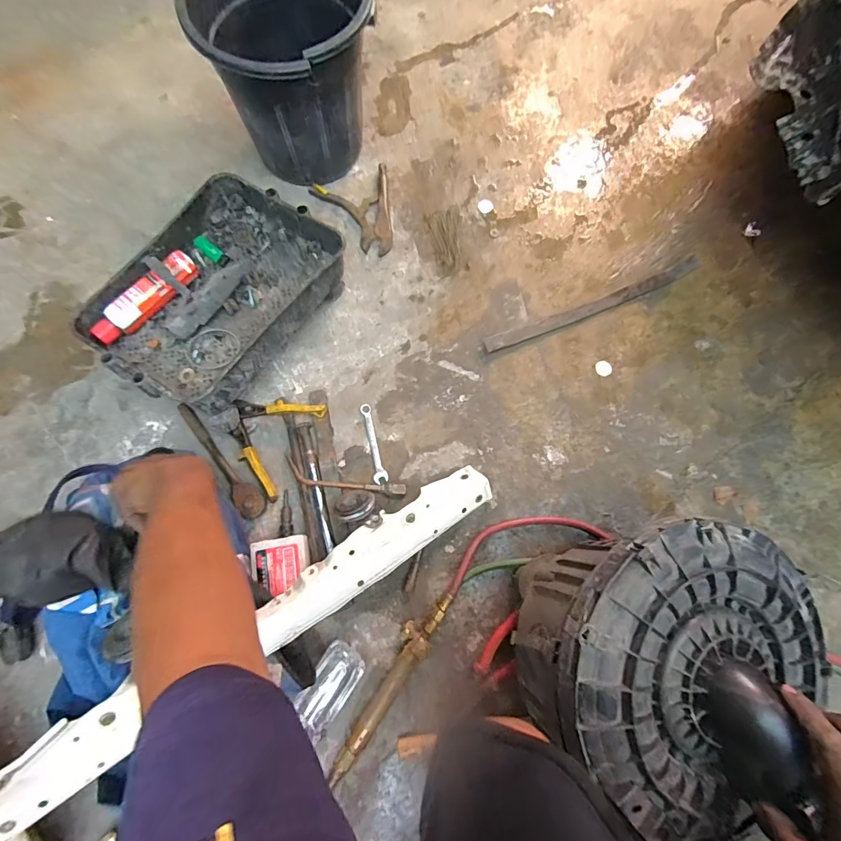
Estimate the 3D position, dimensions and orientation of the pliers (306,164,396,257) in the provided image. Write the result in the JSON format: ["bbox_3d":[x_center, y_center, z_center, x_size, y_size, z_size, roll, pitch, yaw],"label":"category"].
[{"bbox_3d":[-0.137,-0.430,0.894,0.155,0.013,0.205,-9,76,-2],"label":"pliers"}]

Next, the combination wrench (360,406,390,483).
[{"bbox_3d":[-0.083,0.040,0.766,0.023,0.007,0.142,-14,77,-3],"label":"combination wrench"}]

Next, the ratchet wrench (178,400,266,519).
[{"bbox_3d":[-0.335,0.062,0.733,0.042,0.025,0.235,-36,79,-8],"label":"ratchet wrench"}]

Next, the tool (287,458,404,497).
[{"bbox_3d":[-0.130,0.104,0.736,0.211,0.032,0.040,13,77,3],"label":"tool"}]

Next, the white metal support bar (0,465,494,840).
[{"bbox_3d":[-0.188,0.270,0.618,0.725,0.062,0.081,-30,78,-22],"label":"white metal support bar"}]

